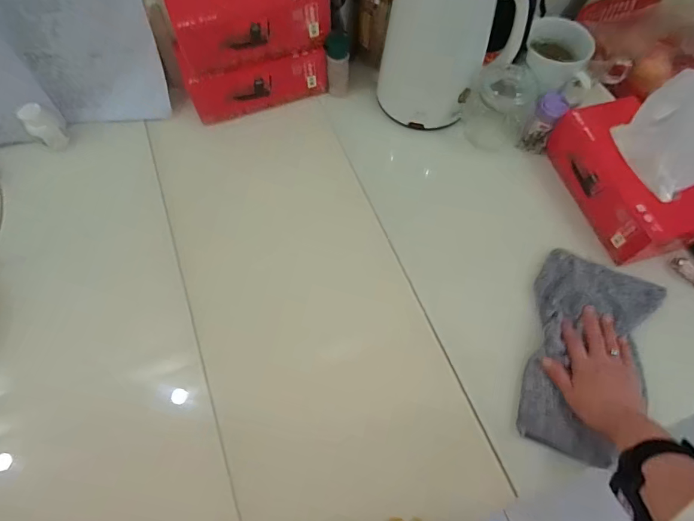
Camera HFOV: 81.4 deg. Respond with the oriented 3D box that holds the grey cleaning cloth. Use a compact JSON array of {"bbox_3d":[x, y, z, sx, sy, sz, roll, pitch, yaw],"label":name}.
[{"bbox_3d":[0.317,0.118,0.525,0.140,0.025,0.272,24,66,11],"label":"grey cleaning cloth"}]

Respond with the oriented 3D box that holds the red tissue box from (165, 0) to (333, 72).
[{"bbox_3d":[-0.148,-0.385,0.621,0.229,0.079,0.108,-18,66,-9],"label":"red tissue box"}]

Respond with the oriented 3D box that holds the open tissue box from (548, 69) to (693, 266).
[{"bbox_3d":[0.421,-0.146,0.552,0.126,0.166,0.228,-16,66,-8],"label":"open tissue box"}]

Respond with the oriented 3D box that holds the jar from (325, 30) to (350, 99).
[{"bbox_3d":[-0.015,-0.337,0.698,0.036,0.108,0.035,4,65,2],"label":"jar"}]

